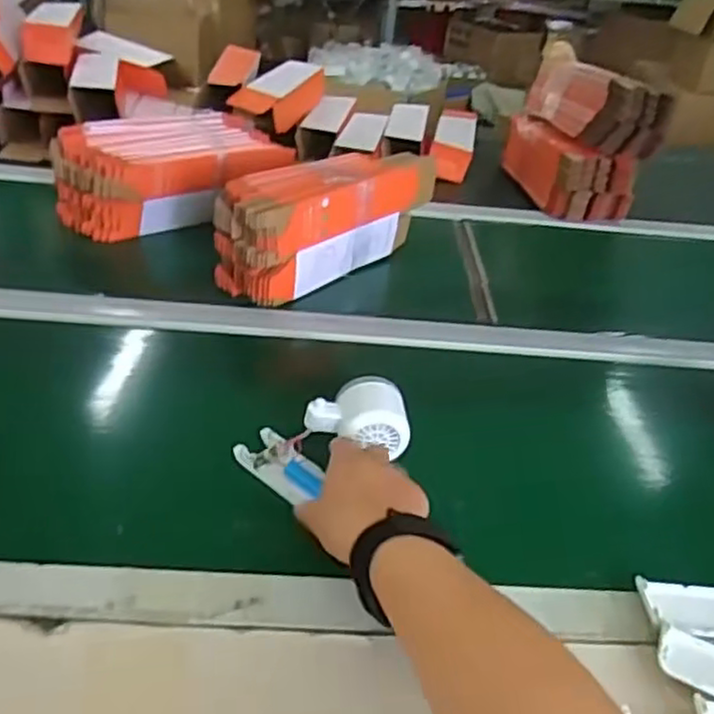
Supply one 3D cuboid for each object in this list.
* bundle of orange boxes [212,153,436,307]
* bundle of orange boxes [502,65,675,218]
[{"bbox_3d":[-0.029,-0.165,0.843,0.281,0.122,0.081,-26,46,-38],"label":"bundle of orange boxes"},{"bbox_3d":[0.339,-0.336,1.069,0.145,0.190,0.217,-5,36,-16],"label":"bundle of orange boxes"}]

